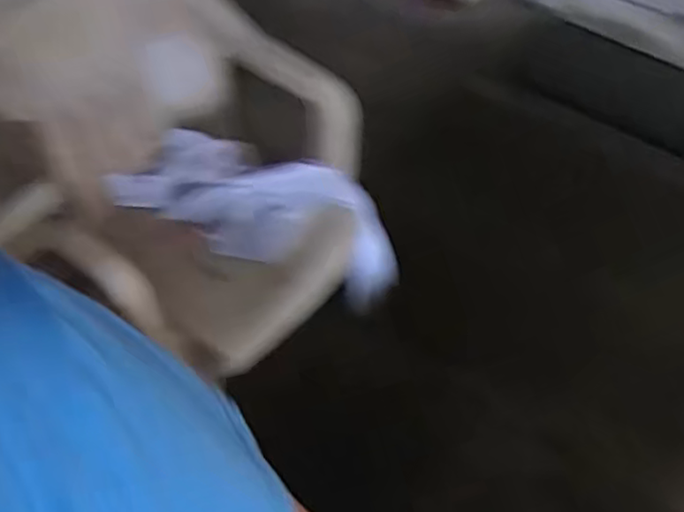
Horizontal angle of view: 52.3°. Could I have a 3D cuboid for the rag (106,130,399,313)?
[{"bbox_3d":[-0.157,-0.094,1.290,0.513,0.168,0.221,19,52,-3],"label":"rag"}]

